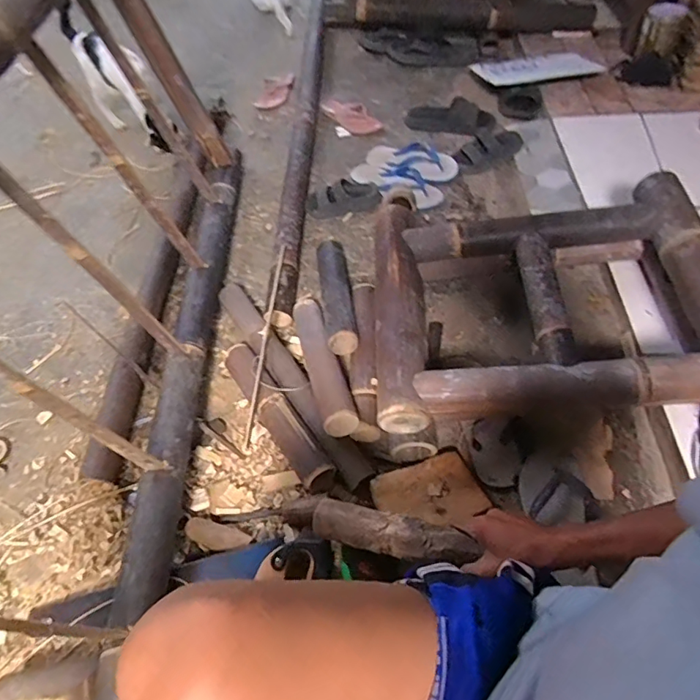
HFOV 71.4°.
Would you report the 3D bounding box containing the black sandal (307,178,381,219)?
[{"bbox_3d":[-0.018,-0.395,1.246,0.190,0.052,0.083,-4,55,-1],"label":"black sandal"}]

